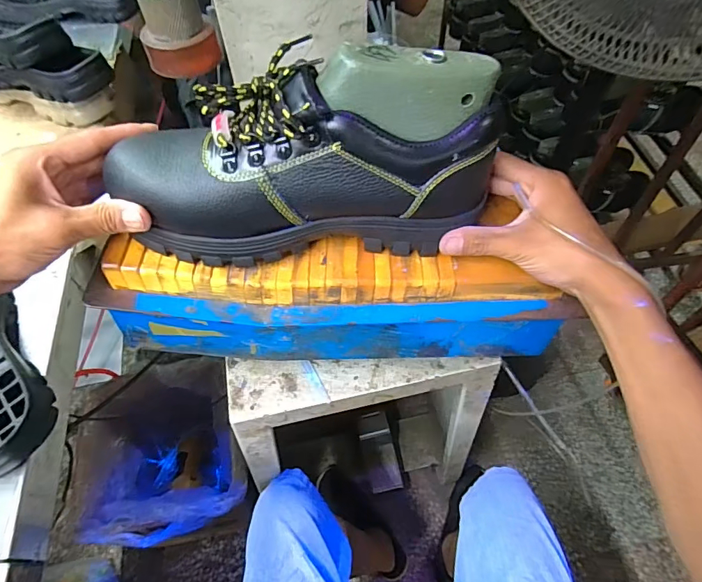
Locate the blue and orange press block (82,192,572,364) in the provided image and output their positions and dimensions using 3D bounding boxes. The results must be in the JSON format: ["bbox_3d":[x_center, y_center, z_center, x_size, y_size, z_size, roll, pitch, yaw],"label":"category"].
[{"bbox_3d":[-0.010,-0.004,0.398,0.377,0.122,0.090,-2,55,-1],"label":"blue and orange press block"}]

